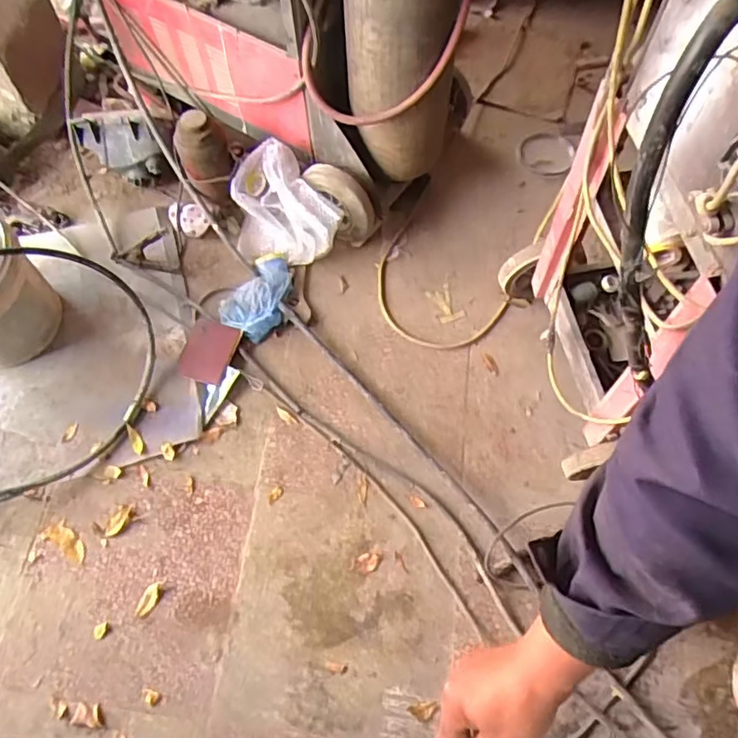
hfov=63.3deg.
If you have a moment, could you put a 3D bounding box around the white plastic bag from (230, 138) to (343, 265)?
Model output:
[{"bbox_3d":[-0.191,-0.363,1.341,0.154,0.166,0.254,-34,68,-15],"label":"white plastic bag"}]

